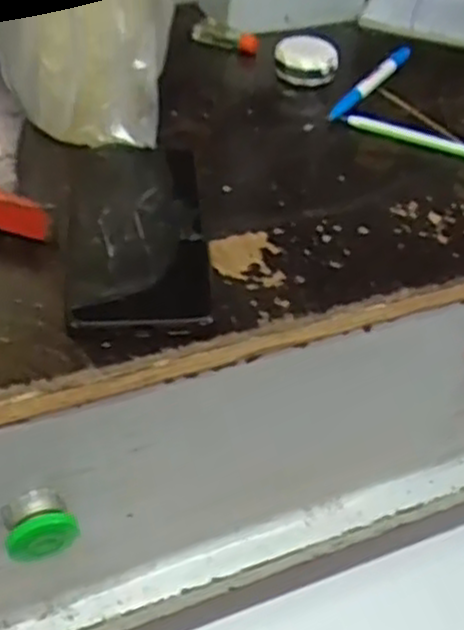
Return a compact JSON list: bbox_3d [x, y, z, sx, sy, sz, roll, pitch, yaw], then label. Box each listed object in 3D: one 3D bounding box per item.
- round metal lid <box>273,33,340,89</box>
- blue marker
[{"bbox_3d":[0.058,-0.195,0.615,0.047,0.027,0.050,3,46,-3],"label":"round metal lid"},{"bbox_3d":[0.108,-0.181,0.614,0.016,0.010,0.134,27,49,19],"label":"blue marker"}]

